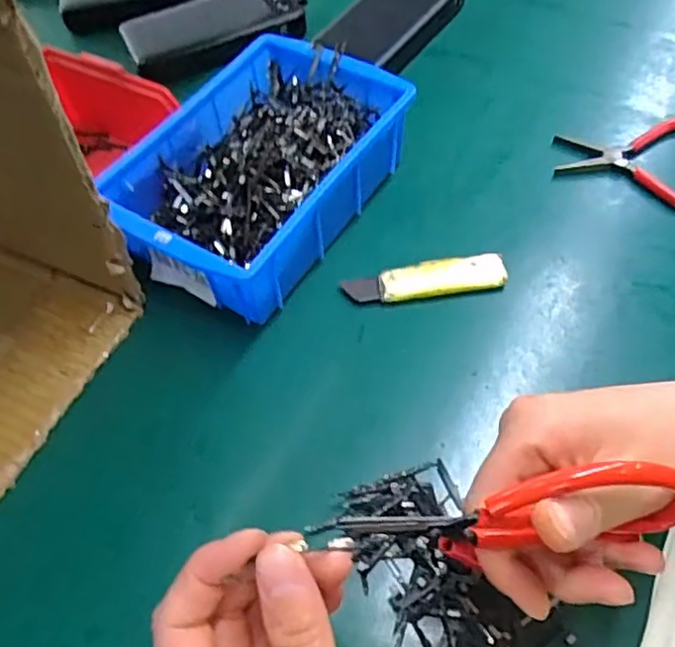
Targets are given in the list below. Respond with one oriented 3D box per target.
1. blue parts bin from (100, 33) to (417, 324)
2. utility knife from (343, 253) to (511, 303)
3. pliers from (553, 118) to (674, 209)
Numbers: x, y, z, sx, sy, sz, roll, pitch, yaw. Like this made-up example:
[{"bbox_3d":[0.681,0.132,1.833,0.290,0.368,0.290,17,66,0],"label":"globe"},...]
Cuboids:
[{"bbox_3d":[-0.054,-0.106,0.442,0.137,0.063,0.203,28,62,19],"label":"blue parts bin"},{"bbox_3d":[0.058,-0.030,0.421,0.105,0.009,0.027,-7,57,-2],"label":"utility knife"},{"bbox_3d":[0.220,-0.123,0.472,0.112,0.007,0.105,7,57,7],"label":"pliers"}]

